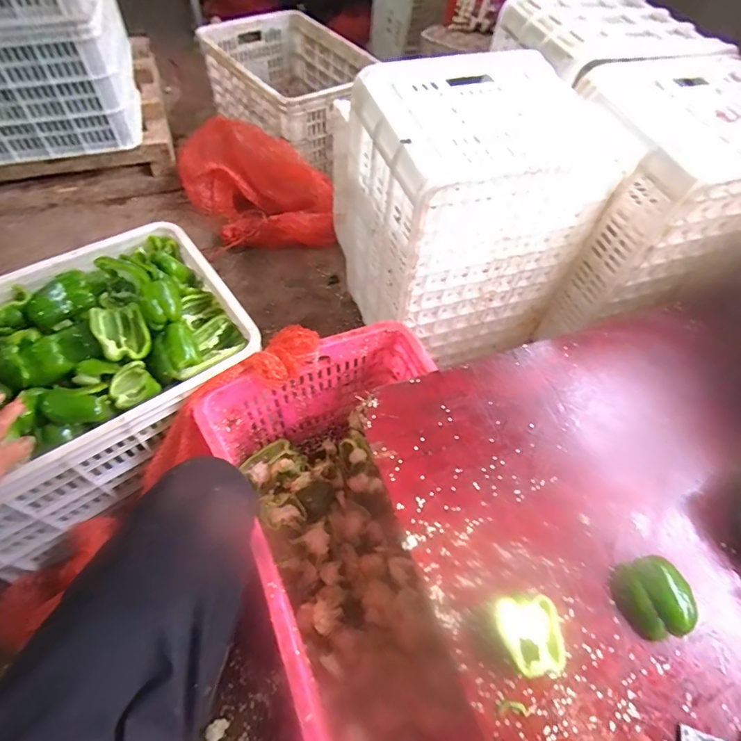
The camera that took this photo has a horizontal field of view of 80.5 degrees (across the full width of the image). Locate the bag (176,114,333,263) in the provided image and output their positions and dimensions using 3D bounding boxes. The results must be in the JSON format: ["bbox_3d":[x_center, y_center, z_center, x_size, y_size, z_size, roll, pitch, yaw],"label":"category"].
[{"bbox_3d":[-0.319,-0.514,1.219,0.368,0.146,0.431,-17,59,-14],"label":"bag"}]

